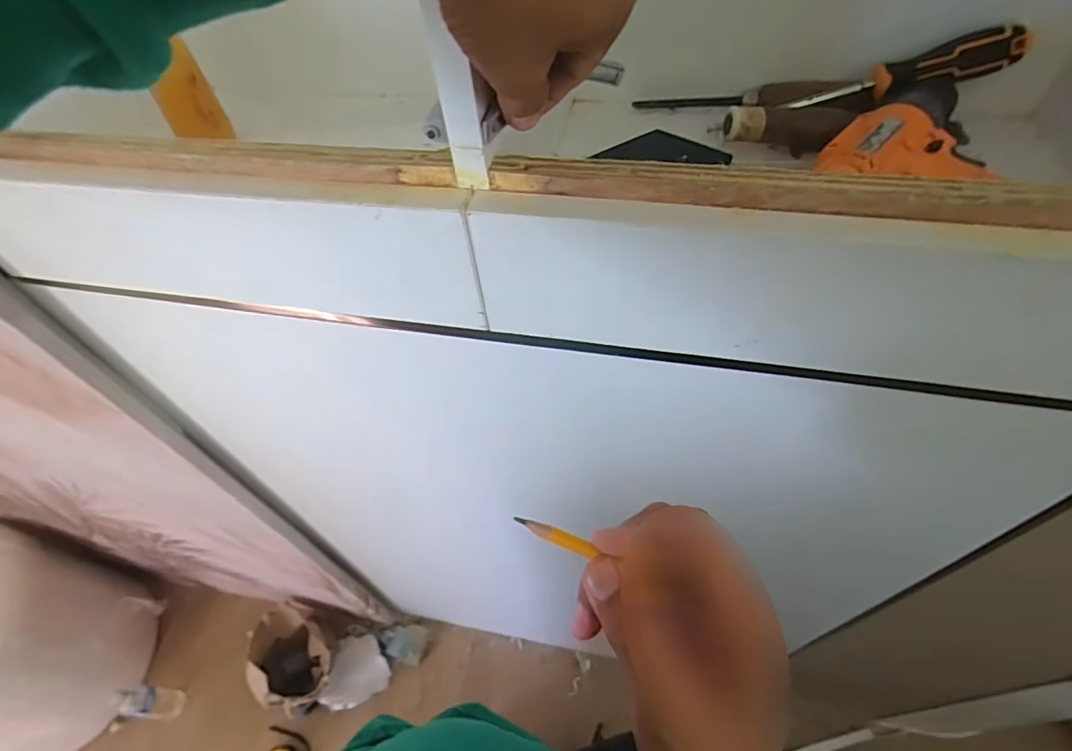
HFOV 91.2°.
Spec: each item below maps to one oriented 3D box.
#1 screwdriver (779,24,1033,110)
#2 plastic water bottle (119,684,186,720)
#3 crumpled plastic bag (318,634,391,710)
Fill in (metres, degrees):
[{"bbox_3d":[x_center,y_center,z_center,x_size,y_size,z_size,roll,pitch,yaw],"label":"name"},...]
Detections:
[{"bbox_3d":[0.304,-0.250,0.439,0.167,0.023,0.035,-7,50,23],"label":"screwdriver"},{"bbox_3d":[-0.925,0.789,1.272,0.068,0.167,0.068,-6,53,1],"label":"plastic water bottle"},{"bbox_3d":[-0.454,0.753,1.341,0.159,0.031,0.163,-1,53,4],"label":"crumpled plastic bag"}]

